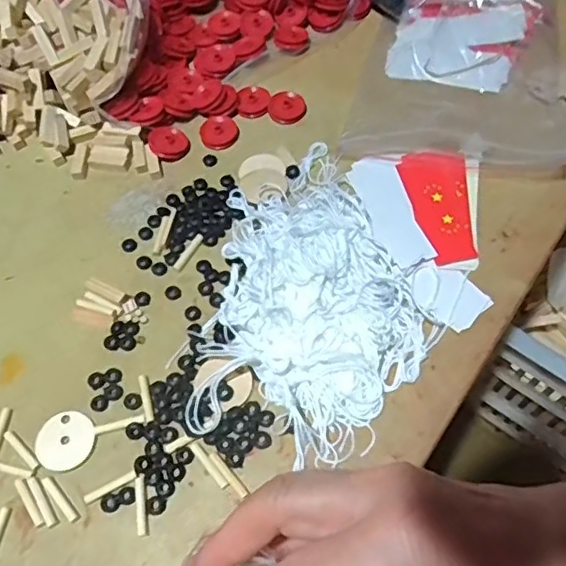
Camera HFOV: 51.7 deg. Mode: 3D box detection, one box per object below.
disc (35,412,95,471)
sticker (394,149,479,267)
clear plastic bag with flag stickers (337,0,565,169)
[{"bbox_3d":[-0.127,0.091,0.340,0.034,0.004,0.034,-2,61,3],"label":"disc"},{"bbox_3d":[0.108,-0.053,0.396,0.042,0.005,0.090,-7,61,0],"label":"sticker"},{"bbox_3d":[0.151,-0.186,0.450,0.149,0.037,0.217,16,63,13],"label":"clear plastic bag with flag stickers"}]

